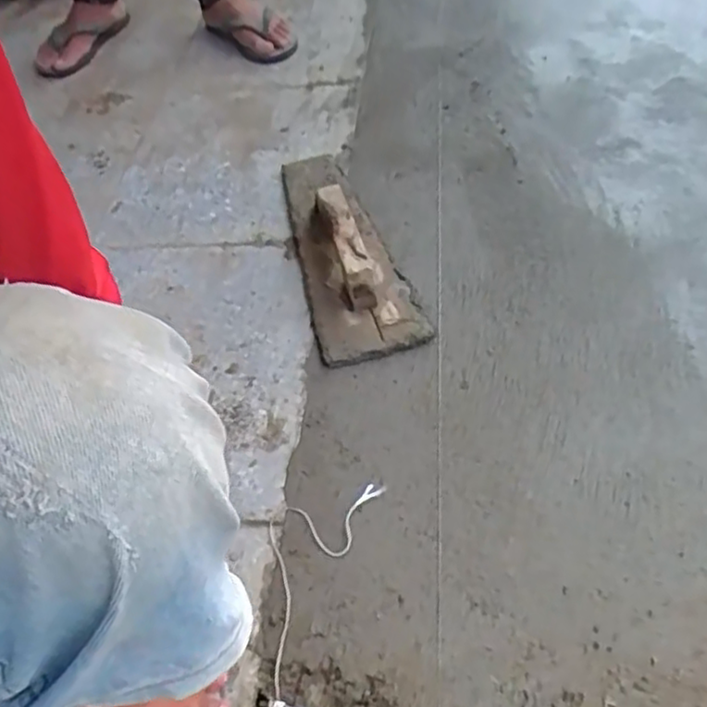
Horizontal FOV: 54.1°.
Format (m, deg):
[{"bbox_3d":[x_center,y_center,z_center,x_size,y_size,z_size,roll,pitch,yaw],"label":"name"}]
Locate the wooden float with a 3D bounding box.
[{"bbox_3d":[-0.020,-0.154,0.858,0.119,0.073,0.378,-13,50,-7],"label":"wooden float"}]

